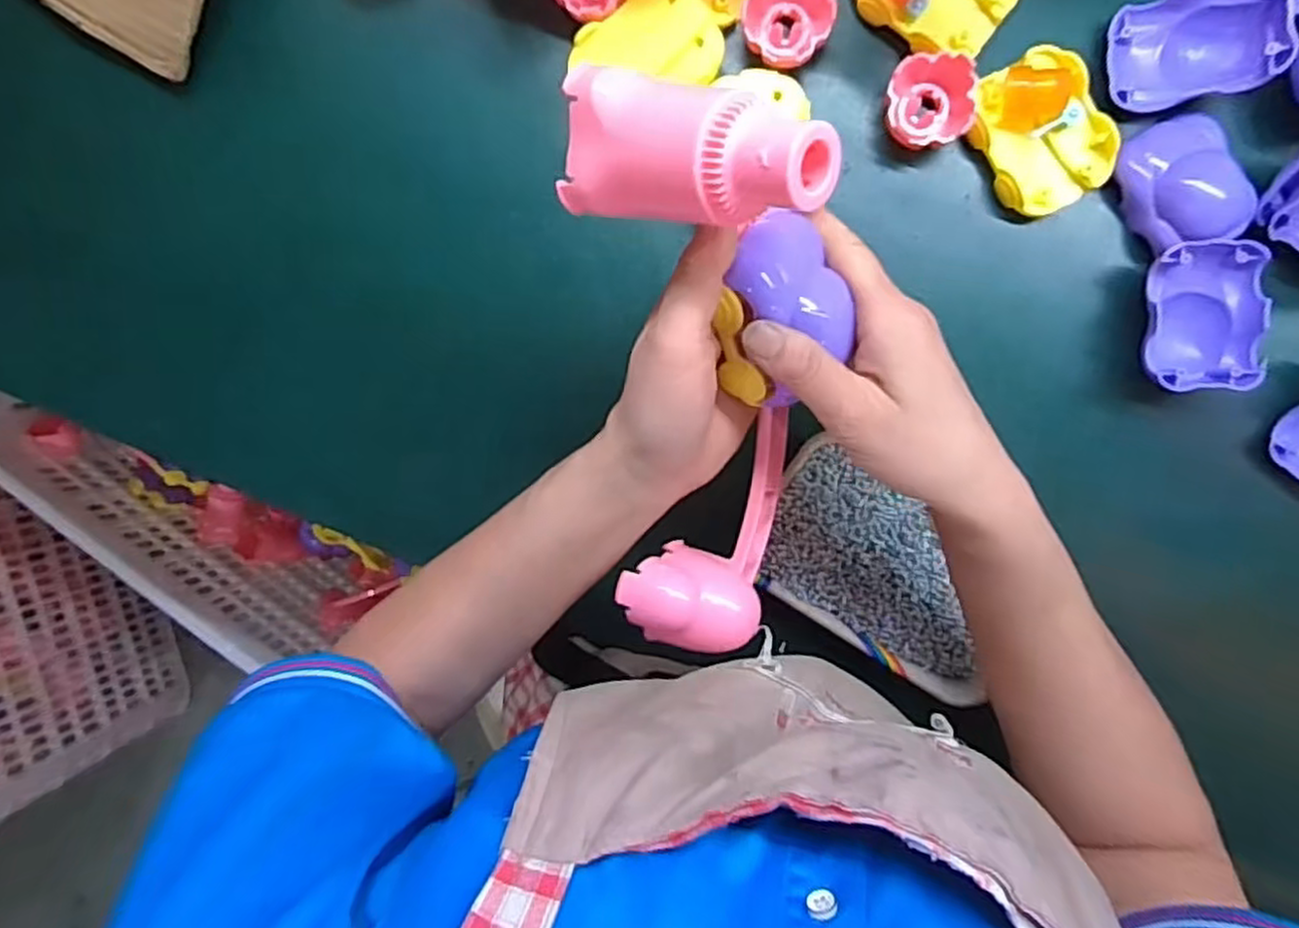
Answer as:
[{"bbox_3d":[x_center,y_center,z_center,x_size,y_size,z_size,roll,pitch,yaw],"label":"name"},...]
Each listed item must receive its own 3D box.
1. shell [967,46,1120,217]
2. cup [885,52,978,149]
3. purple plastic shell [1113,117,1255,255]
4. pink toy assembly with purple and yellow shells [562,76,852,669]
[{"bbox_3d":[0.220,-0.186,0.423,0.063,0.026,0.082,-30,95,7],"label":"shell"},{"bbox_3d":[0.158,-0.204,0.428,0.048,0.032,0.048,1,98,4],"label":"cup"},{"bbox_3d":[0.295,-0.156,0.417,0.051,0.032,0.068,-19,97,6],"label":"purple plastic shell"},{"bbox_3d":[0.028,-0.030,0.319,0.109,0.090,0.238,0,121,4],"label":"pink toy assembly with purple and yellow shells"}]

